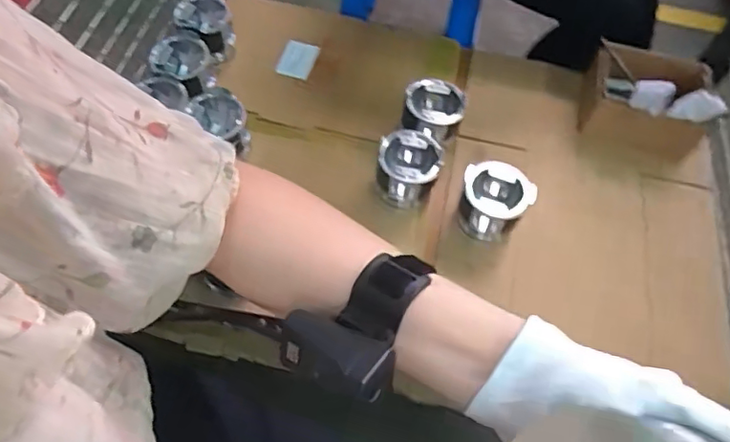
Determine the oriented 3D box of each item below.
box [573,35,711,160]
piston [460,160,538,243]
[{"bbox_3d":[0.507,-0.222,1.019,0.208,0.144,0.172,15,59,5],"label":"box"},{"bbox_3d":[0.201,-0.030,0.880,0.099,0.088,0.093,2,59,-3],"label":"piston"}]

